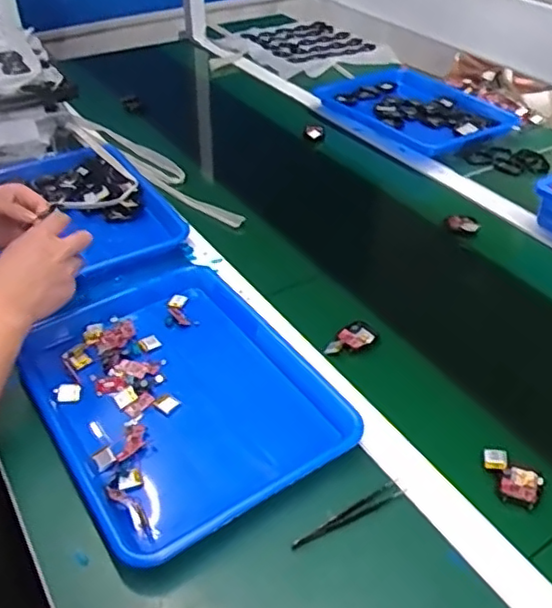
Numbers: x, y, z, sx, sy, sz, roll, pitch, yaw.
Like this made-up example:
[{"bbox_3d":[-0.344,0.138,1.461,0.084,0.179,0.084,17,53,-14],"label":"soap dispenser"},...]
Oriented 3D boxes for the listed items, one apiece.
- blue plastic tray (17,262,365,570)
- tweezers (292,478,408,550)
[{"bbox_3d":[-0.115,0.079,0.666,0.254,0.039,0.376,-23,45,-24],"label":"blue plastic tray"},{"bbox_3d":[0.066,0.186,0.550,0.114,0.010,0.013,-22,45,-23],"label":"tweezers"}]

